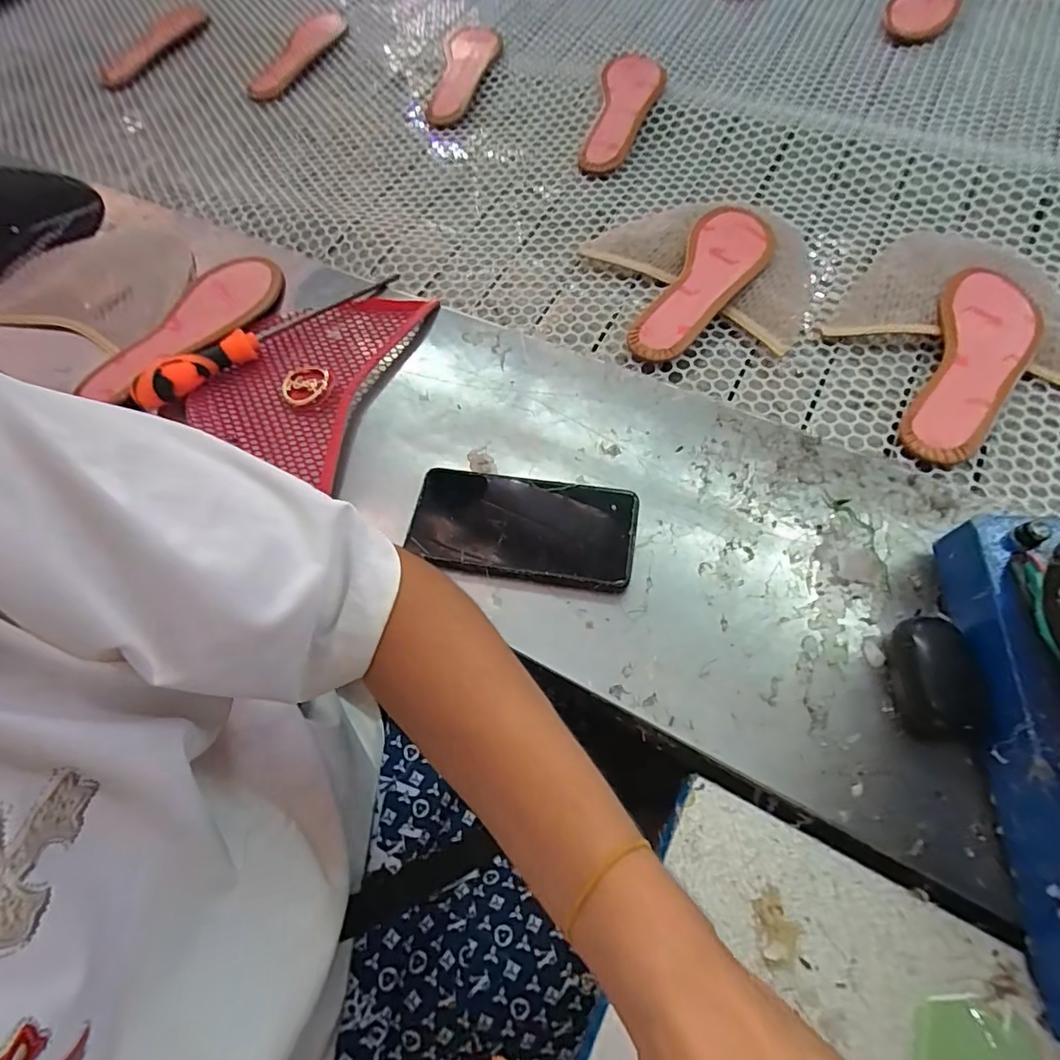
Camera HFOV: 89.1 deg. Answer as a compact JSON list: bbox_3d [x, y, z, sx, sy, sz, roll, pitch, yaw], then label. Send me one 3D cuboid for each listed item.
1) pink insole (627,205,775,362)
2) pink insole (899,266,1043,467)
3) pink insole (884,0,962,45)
[{"bbox_3d":[0.170,-0.240,0.510,0.078,0.016,0.231,26,70,14],"label":"pink insole"},{"bbox_3d":[0.367,-0.148,0.449,0.076,0.018,0.230,33,72,17],"label":"pink insole"},{"bbox_3d":[0.512,-0.682,0.684,0.076,0.019,0.191,31,71,16],"label":"pink insole"}]

